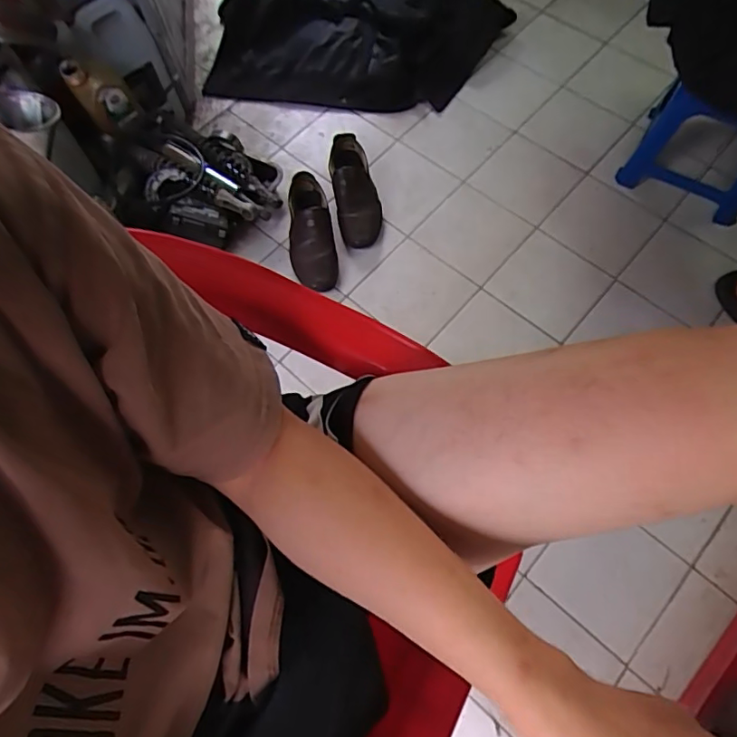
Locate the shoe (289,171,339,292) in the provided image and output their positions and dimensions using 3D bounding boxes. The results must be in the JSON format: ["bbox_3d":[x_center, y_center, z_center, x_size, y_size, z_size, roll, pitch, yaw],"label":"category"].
[{"bbox_3d":[-0.123,-0.295,1.145,0.094,0.092,0.299,-8,68,-2],"label":"shoe"}]

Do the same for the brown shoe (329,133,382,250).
[{"bbox_3d":[-0.030,-0.404,1.208,0.097,0.088,0.281,-11,68,-3],"label":"brown shoe"}]

